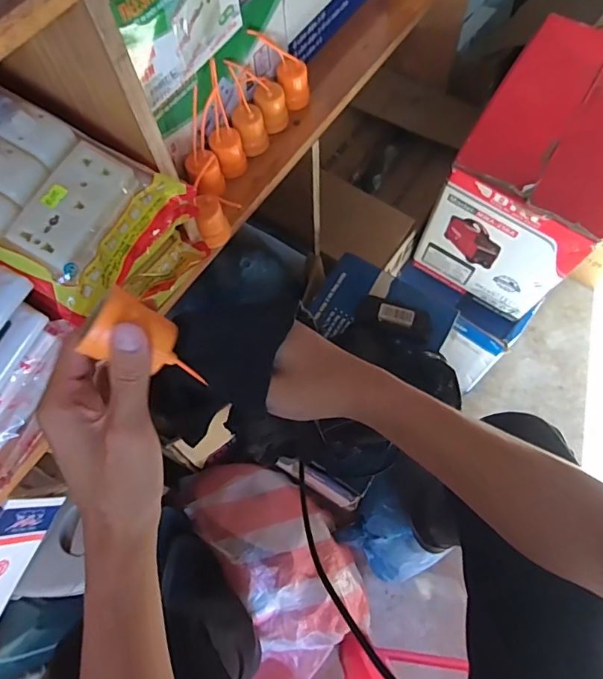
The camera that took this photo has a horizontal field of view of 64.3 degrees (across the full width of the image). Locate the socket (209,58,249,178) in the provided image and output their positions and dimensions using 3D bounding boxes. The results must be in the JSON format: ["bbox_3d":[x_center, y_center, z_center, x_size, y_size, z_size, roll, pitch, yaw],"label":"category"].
[{"bbox_3d":[-0.089,-0.244,0.546,0.038,0.116,0.054,-11,66,-3],"label":"socket"}]

